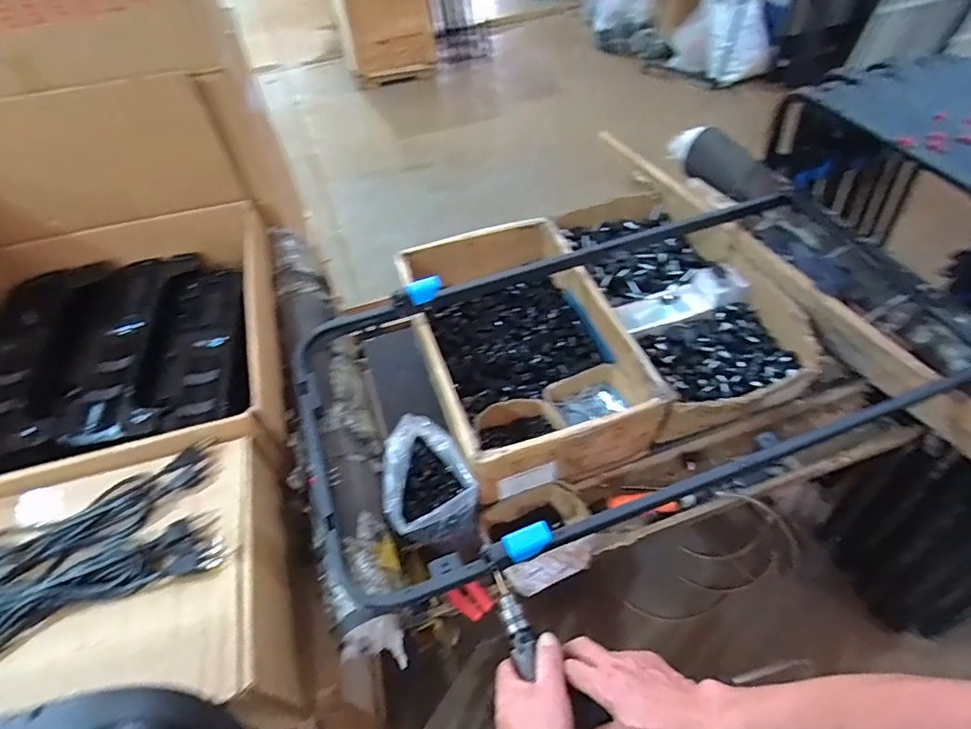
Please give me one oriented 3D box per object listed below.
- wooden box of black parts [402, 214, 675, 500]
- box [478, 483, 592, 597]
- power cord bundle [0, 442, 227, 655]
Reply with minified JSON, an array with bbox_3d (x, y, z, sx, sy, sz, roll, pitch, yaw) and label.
[{"bbox_3d":[0.058,-0.058,1.061,0.364,0.172,0.596,-16,53,-9],"label":"wooden box of black parts"},{"bbox_3d":[0.095,0.301,0.891,0.170,0.109,0.147,-23,54,-14],"label":"box"},{"bbox_3d":[-0.528,0.248,0.675,0.362,0.035,0.175,-21,54,-12],"label":"power cord bundle"}]

